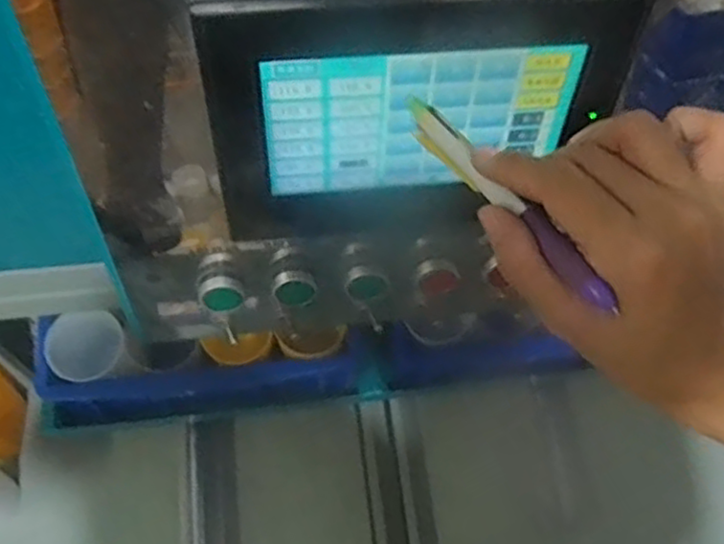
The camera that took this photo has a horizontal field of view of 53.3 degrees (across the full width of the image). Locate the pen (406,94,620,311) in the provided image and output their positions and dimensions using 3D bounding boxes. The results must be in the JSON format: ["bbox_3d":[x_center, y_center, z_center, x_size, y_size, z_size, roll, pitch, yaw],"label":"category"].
[{"bbox_3d":[0.057,-0.034,0.308,0.011,0.016,0.135,-27,58,-15],"label":"pen"}]

